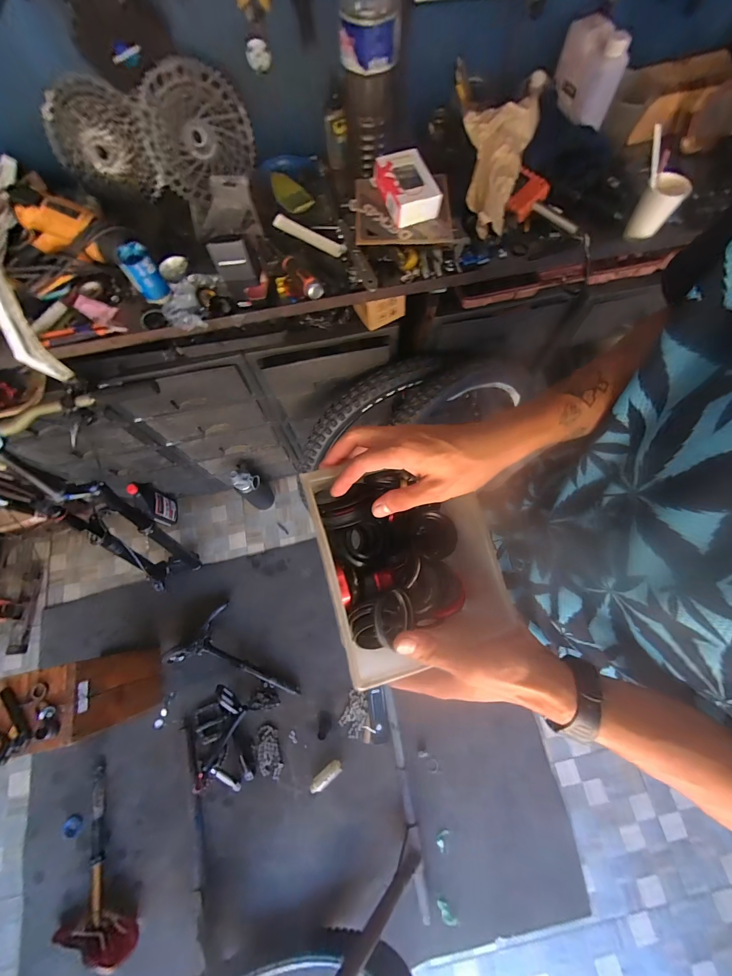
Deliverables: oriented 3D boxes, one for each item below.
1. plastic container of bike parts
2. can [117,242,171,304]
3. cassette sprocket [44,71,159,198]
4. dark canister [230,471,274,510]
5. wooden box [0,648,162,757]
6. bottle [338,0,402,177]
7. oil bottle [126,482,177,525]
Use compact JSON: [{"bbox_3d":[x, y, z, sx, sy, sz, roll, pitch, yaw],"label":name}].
[{"bbox_3d":[0.042,0.068,0.366,0.167,0.085,0.190,-15,70,-4],"label":"plastic container of bike parts"},{"bbox_3d":[-0.410,-0.395,0.646,0.055,0.076,0.060,-30,74,-8],"label":"can"},{"bbox_3d":[-0.503,-0.646,0.662,0.174,0.160,0.057,-2,72,1],"label":"cassette sprocket"},{"bbox_3d":[-0.429,0.007,1.342,0.089,0.302,0.097,0,72,1],"label":"dark canister"},{"bbox_3d":[-0.841,0.629,1.064,0.223,0.418,0.196,-12,72,-3],"label":"wooden box"},{"bbox_3d":[0.005,-0.750,0.646,0.104,0.258,0.106,0,72,1],"label":"bottle"},{"bbox_3d":[-0.817,0.066,1.349,0.055,0.250,0.118,-3,72,0],"label":"oil bottle"}]

